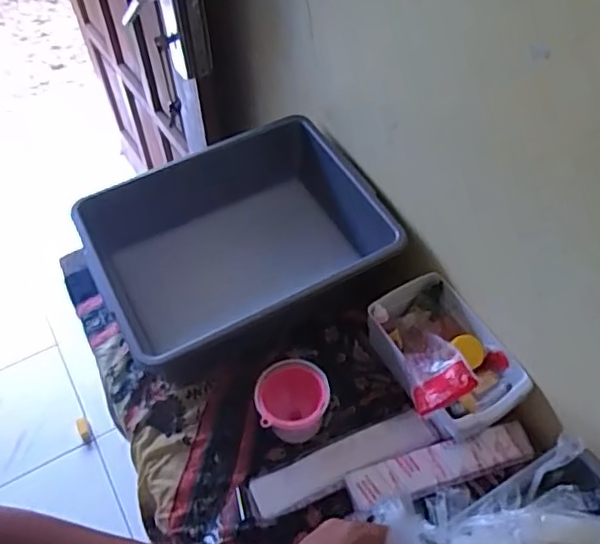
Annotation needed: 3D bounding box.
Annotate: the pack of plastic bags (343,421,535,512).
[{"bbox_3d":[0.169,0.231,0.741,0.224,0.019,0.048,-14,55,-8],"label":"pack of plastic bags"}]

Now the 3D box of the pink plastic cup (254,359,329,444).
[{"bbox_3d":[-0.009,0.162,0.761,0.083,0.090,0.080,-1,54,1],"label":"pink plastic cup"}]

